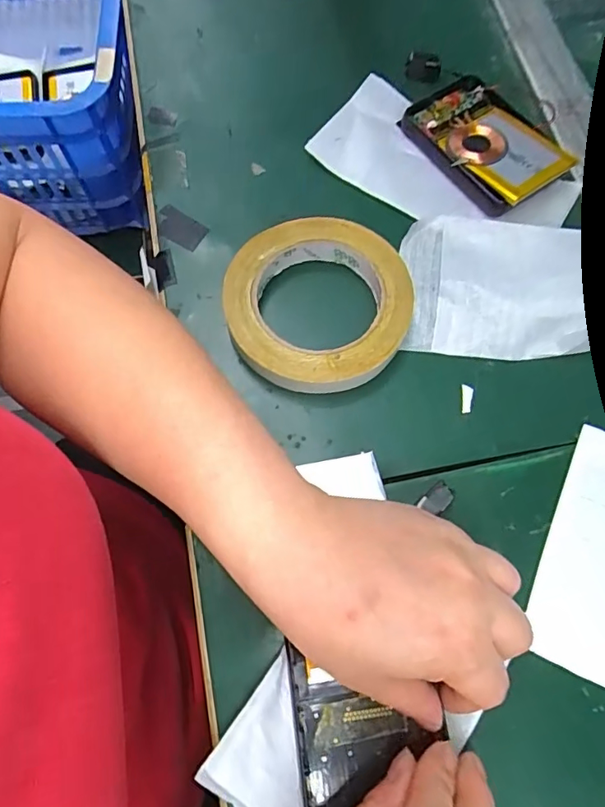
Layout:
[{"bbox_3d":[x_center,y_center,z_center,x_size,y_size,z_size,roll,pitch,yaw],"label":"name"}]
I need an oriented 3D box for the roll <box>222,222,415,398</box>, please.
[{"bbox_3d":[0.009,-0.064,0.324,0.112,0.021,0.114,0,72,1],"label":"roll"}]

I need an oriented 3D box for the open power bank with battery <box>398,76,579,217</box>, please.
[{"bbox_3d":[0.130,-0.188,0.368,0.072,0.015,0.108,-33,74,-9],"label":"open power bank with battery"}]

